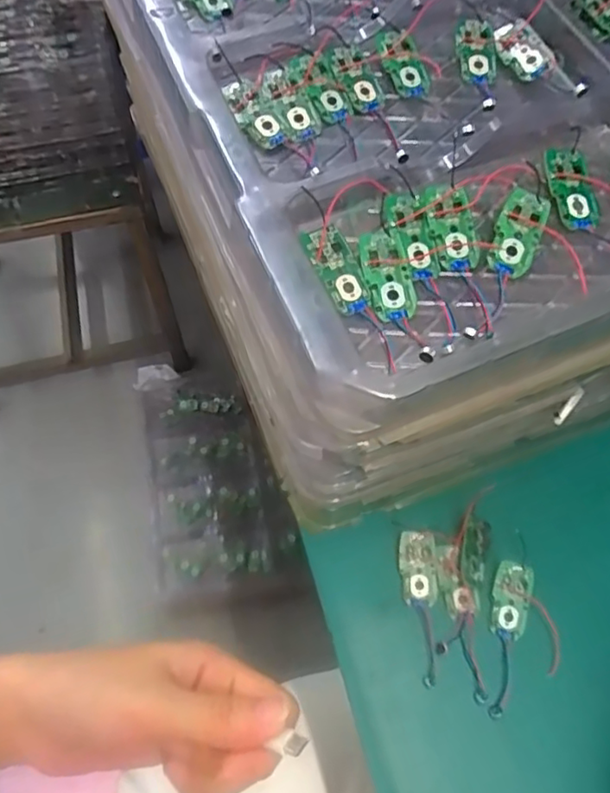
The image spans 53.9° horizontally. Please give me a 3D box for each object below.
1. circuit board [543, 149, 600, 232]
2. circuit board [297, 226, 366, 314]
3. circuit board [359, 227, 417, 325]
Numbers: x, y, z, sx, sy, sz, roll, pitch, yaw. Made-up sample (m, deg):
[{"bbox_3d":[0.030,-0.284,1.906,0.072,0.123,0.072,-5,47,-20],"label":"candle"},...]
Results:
[{"bbox_3d":[0.117,-0.091,0.263,0.018,0.004,0.037,-13,84,-9],"label":"circuit board"},{"bbox_3d":[0.014,-0.052,0.247,0.019,0.004,0.038,-24,83,-14],"label":"circuit board"},{"bbox_3d":[0.034,-0.050,0.249,0.019,0.004,0.039,-10,80,-7],"label":"circuit board"}]

